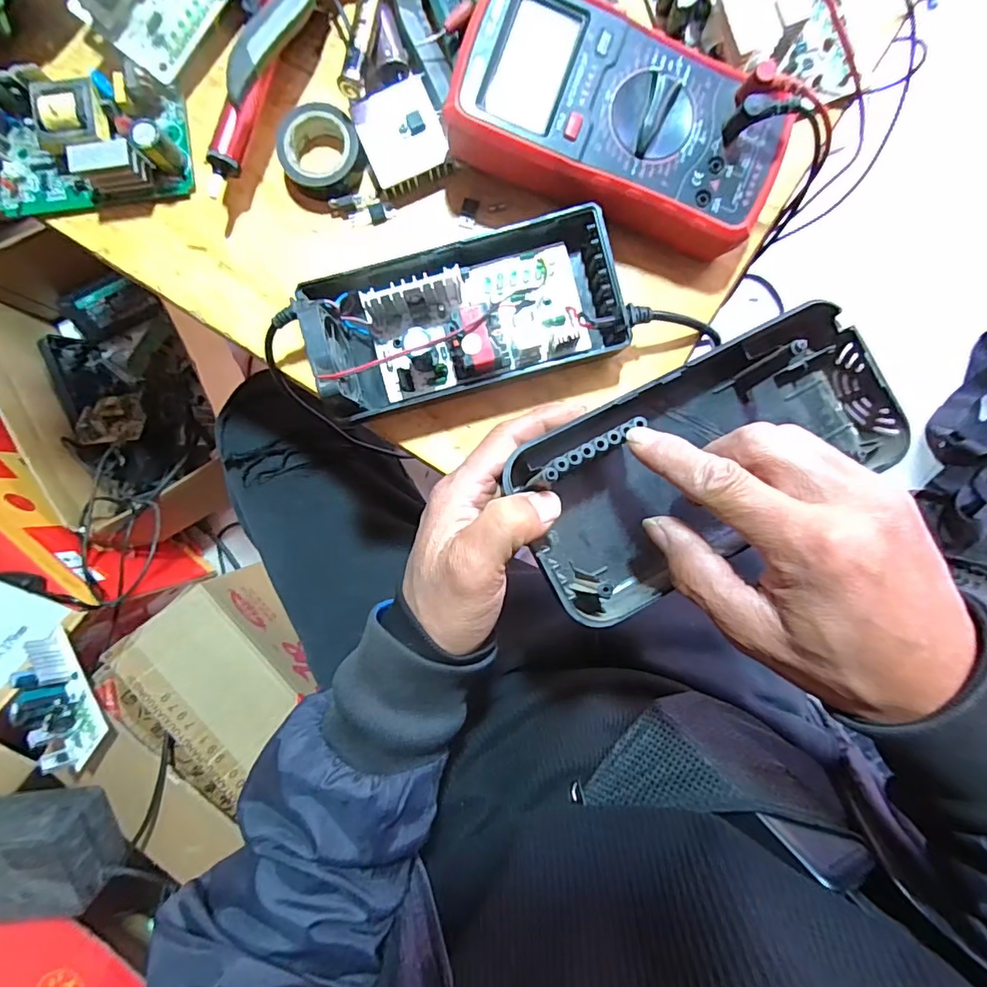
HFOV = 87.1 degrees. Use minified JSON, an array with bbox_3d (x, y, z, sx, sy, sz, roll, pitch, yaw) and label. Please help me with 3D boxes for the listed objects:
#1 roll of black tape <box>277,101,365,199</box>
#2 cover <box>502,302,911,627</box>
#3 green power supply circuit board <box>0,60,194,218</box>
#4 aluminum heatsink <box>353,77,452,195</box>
[{"bbox_3d":[-0.106,-0.210,0.318,0.047,0.018,0.051,0,91,1],"label":"roll of black tape"},{"bbox_3d":[0.114,-0.019,0.284,0.212,0.048,0.099,-29,90,-6],"label":"cover"},{"bbox_3d":[-0.252,-0.217,0.315,0.118,0.031,0.067,-8,91,1],"label":"green power supply circuit board"},{"bbox_3d":[-0.056,-0.218,0.316,0.049,0.014,0.057,-23,90,1],"label":"aluminum heatsink"}]

